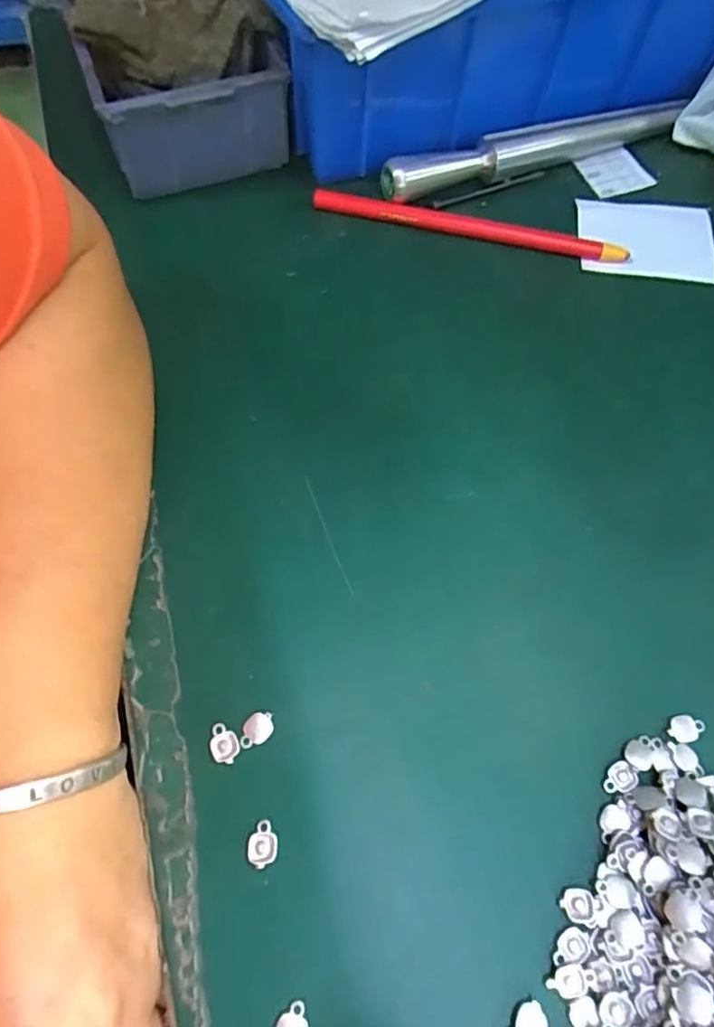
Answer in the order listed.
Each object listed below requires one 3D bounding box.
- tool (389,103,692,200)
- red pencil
[{"bbox_3d":[0.101,-0.205,0.341,0.184,0.020,0.019,-19,68,-11],"label":"tool"},{"bbox_3d":[0.060,-0.157,0.323,0.166,0.010,0.013,11,66,2],"label":"red pencil"}]

